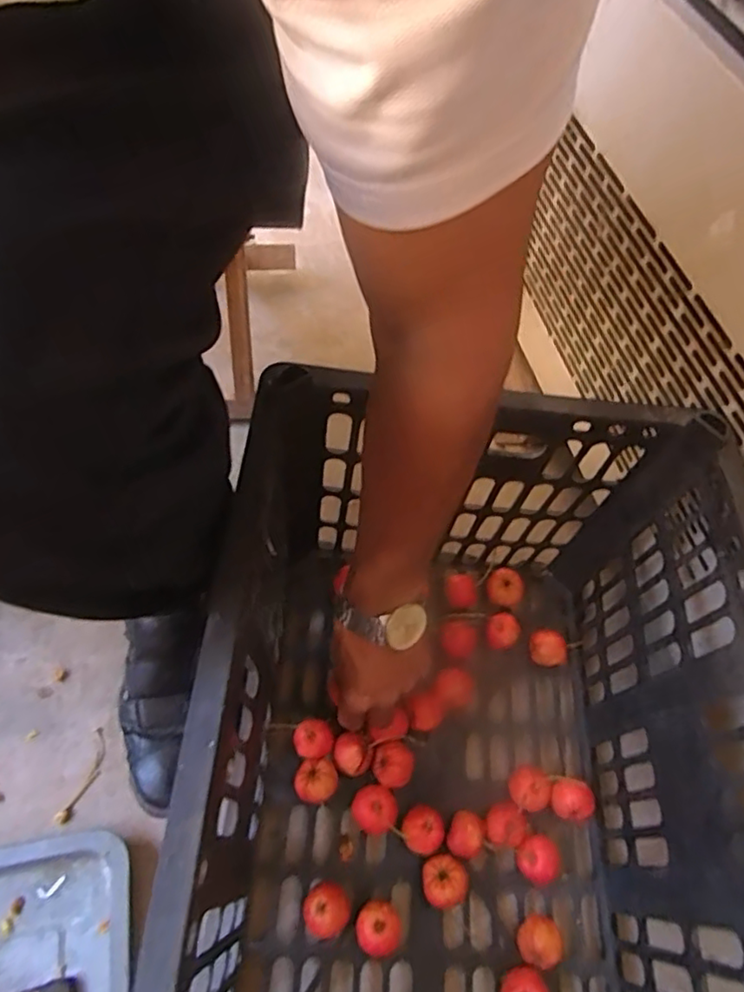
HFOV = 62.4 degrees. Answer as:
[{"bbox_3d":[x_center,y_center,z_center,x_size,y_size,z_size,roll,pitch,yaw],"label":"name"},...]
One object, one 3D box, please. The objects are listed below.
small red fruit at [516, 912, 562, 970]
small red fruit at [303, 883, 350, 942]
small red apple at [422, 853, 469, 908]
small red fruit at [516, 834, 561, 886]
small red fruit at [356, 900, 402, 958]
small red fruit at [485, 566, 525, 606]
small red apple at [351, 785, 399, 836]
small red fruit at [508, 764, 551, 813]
[{"bbox_3d":[0.124,0.337,0.466,0.026,0.035,0.032,6,60,-4],"label":"small red fruit"},{"bbox_3d":[-0.035,0.311,0.462,0.033,0.036,0.033,3,61,-6],"label":"small red fruit"},{"bbox_3d":[0.055,0.300,0.479,0.033,0.033,0.033,3,61,-6],"label":"small red apple"},{"bbox_3d":[0.132,0.293,0.496,0.034,0.029,0.033,9,58,1],"label":"small red fruit"},{"bbox_3d":[0.004,0.323,0.460,0.032,0.034,0.033,3,61,-6],"label":"small red fruit"},{"bbox_3d":[0.128,0.092,0.597,0.035,0.035,0.029,30,62,9],"label":"small red fruit"},{"bbox_3d":[0.002,0.260,0.508,0.034,0.032,0.035,3,61,-6],"label":"small red apple"},{"bbox_3d":[0.132,0.248,0.521,0.030,0.027,0.035,13,58,4],"label":"small red fruit"}]

